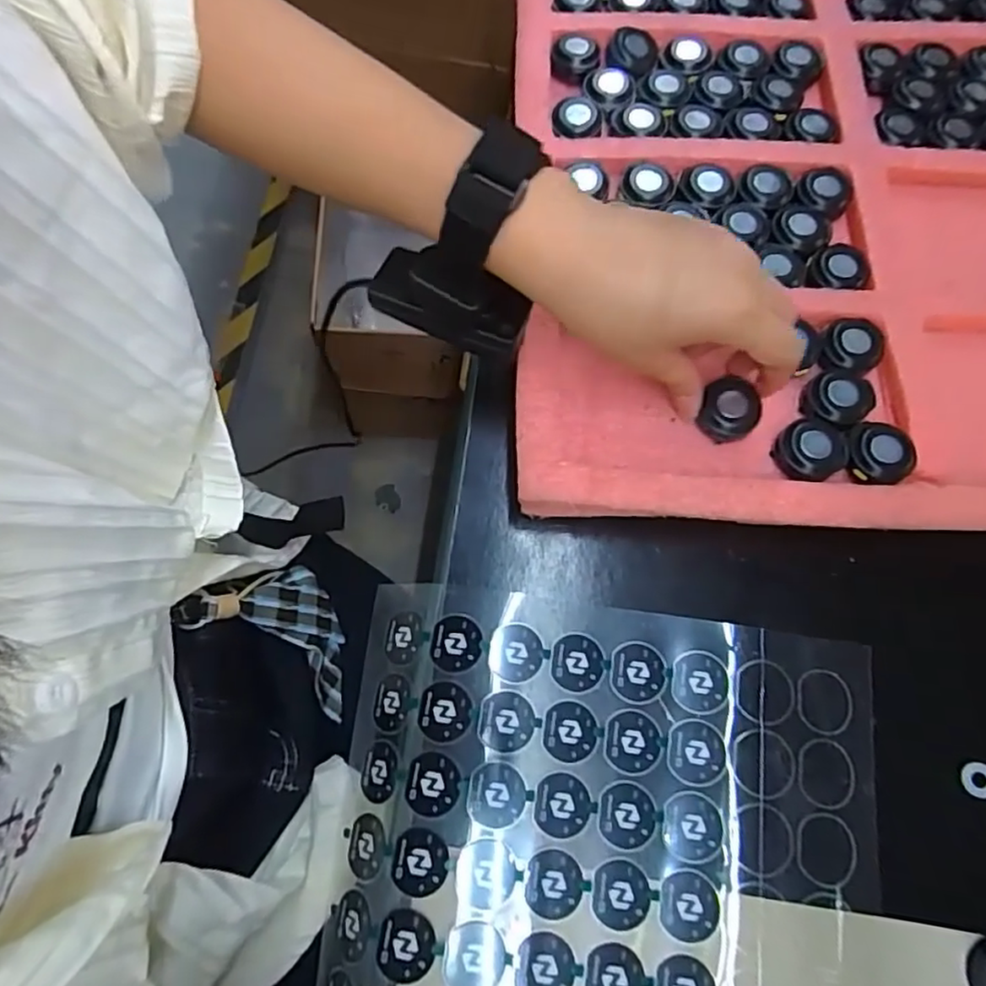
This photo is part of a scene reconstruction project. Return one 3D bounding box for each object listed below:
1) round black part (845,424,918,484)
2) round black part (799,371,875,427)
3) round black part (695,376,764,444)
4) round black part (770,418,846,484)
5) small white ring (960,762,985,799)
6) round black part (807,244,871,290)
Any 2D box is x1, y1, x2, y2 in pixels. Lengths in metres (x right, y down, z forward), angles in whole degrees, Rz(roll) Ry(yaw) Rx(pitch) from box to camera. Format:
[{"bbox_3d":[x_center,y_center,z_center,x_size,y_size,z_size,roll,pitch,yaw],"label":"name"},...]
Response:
[{"bbox_3d":[0.180,-0.018,0.292,0.031,0.007,0.030,1,72,-2],"label":"round black part"},{"bbox_3d":[0.165,-0.044,0.300,0.032,0.010,0.027,12,72,1],"label":"round black part"},{"bbox_3d":[0.111,-0.039,0.299,0.028,0.013,0.026,0,74,0],"label":"round black part"},{"bbox_3d":[0.149,-0.020,0.294,0.032,0.010,0.029,-9,73,-5],"label":"round black part"},{"bbox_3d":[0.209,0.124,0.272,0.013,0.004,0.014,0,74,0],"label":"small white ring"},{"bbox_3d":[0.177,-0.114,0.321,0.027,0.007,0.024,39,75,10],"label":"round black part"}]

